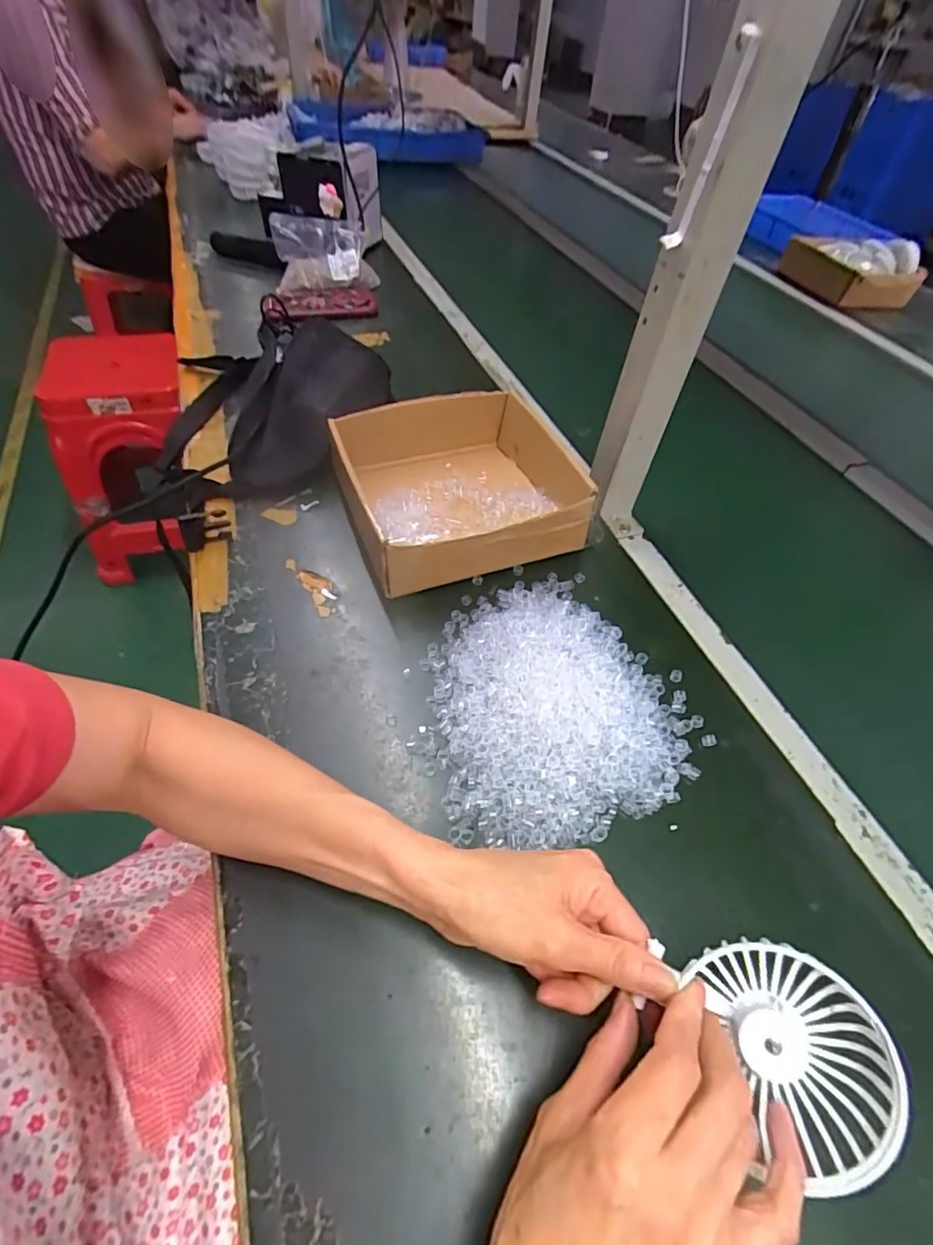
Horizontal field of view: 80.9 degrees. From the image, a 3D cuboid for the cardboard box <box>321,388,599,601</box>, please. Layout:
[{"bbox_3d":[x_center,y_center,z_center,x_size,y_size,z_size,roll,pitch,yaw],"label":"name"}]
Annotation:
[{"bbox_3d":[-0.009,-0.139,0.546,0.214,0.068,0.218,-15,54,-15],"label":"cardboard box"}]

